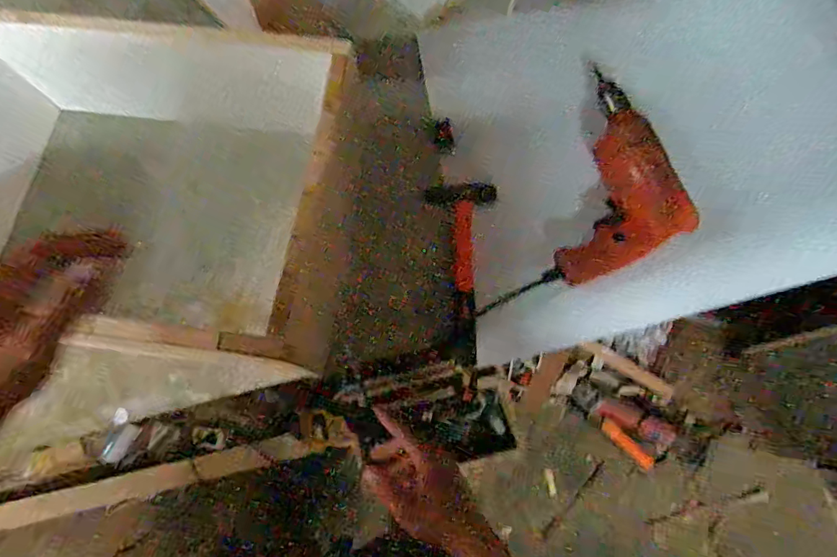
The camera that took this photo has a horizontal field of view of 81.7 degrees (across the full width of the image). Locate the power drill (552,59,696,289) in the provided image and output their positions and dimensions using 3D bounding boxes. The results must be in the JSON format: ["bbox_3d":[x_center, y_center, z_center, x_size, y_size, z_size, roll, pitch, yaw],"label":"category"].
[{"bbox_3d":[0.258,-0.121,0.591,0.151,0.072,0.283,11,73,4],"label":"power drill"}]

